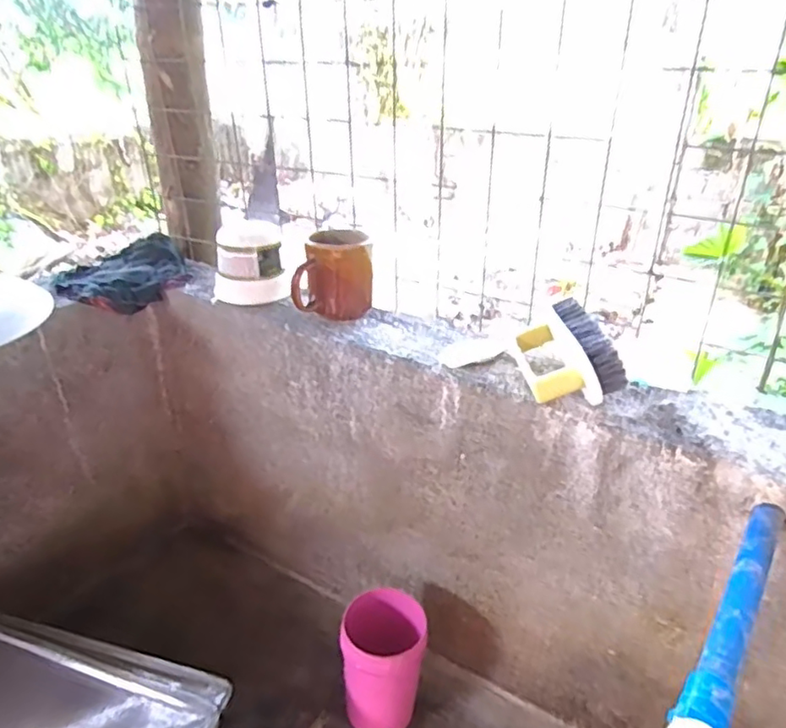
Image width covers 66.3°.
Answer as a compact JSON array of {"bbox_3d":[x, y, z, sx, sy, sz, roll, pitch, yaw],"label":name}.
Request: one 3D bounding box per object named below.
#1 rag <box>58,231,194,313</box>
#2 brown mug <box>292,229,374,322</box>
[{"bbox_3d":[-0.351,-0.114,0.785,0.159,0.057,0.126,-14,31,-24],"label":"rag"},{"bbox_3d":[-0.067,-0.096,0.660,0.084,0.084,0.065,-5,29,-8],"label":"brown mug"}]

